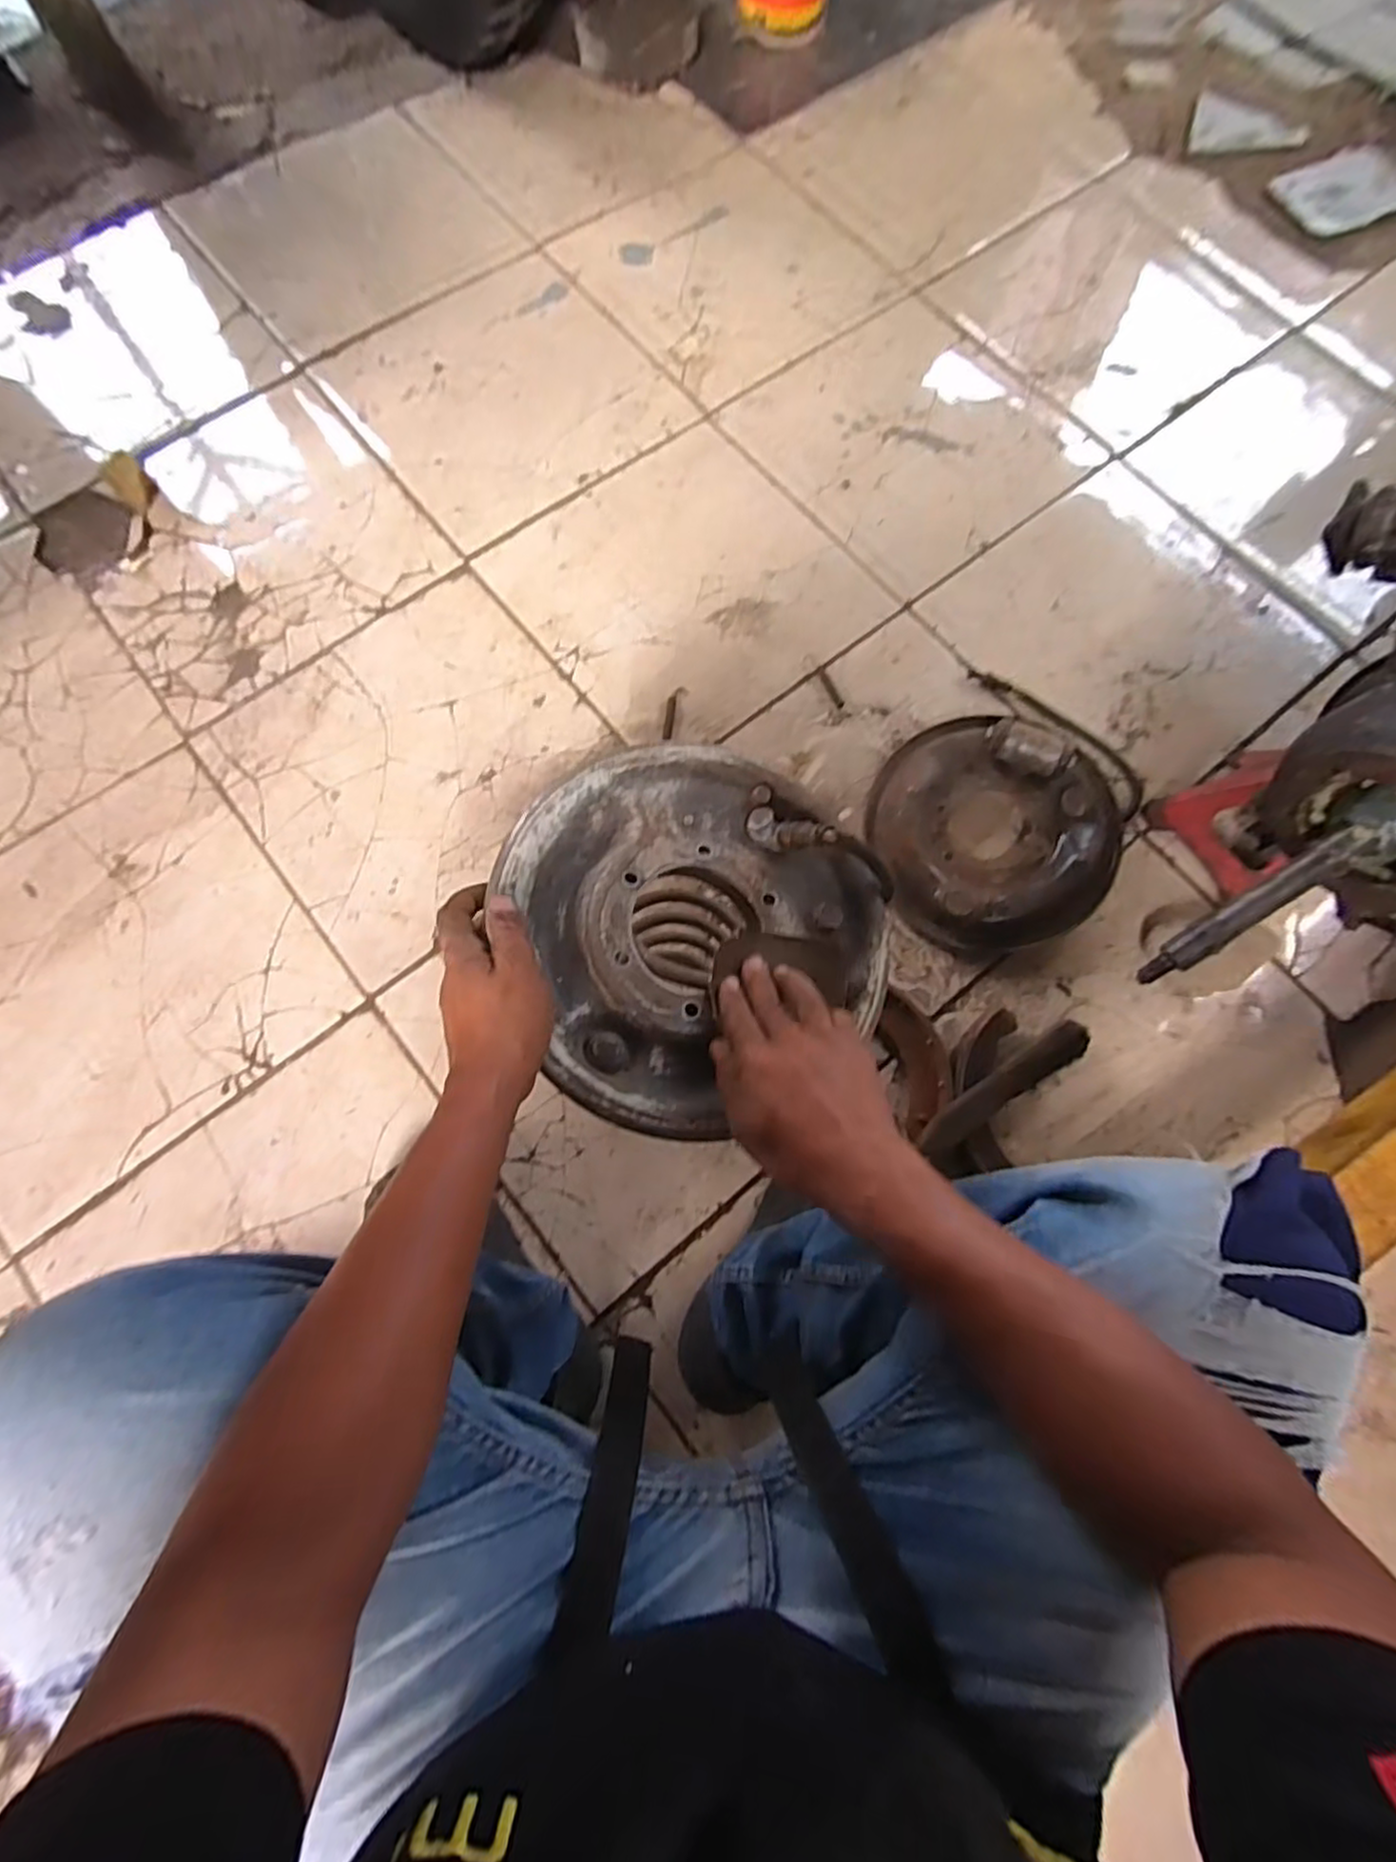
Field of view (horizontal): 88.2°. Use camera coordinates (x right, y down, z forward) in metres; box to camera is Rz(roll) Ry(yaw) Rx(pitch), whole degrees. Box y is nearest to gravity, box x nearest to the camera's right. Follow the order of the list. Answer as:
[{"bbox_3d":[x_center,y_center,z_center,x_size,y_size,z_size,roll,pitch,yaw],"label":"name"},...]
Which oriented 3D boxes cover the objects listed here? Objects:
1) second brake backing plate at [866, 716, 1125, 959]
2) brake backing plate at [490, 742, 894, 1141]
[{"bbox_3d":[0.331,-0.111,0.819,0.264,0.092,0.258,0,77,-1],"label":"second brake backing plate"},{"bbox_3d":[-0.002,-0.014,0.493,0.247,0.058,0.245,0,77,-1],"label":"brake backing plate"}]

